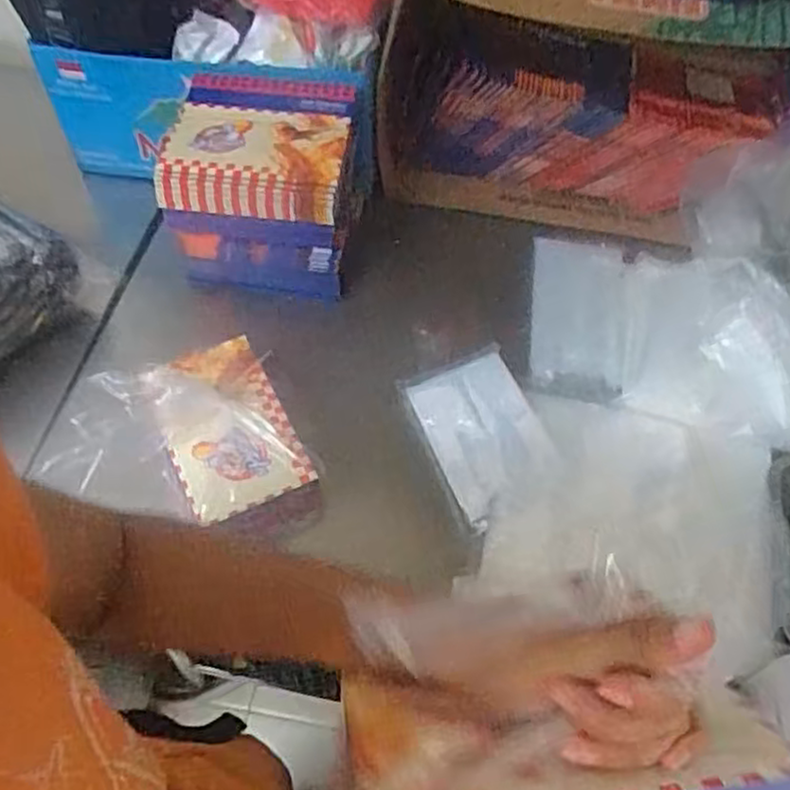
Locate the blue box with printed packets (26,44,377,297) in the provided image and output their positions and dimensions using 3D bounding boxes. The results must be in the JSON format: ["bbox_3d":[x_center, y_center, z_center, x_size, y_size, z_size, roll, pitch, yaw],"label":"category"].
[{"bbox_3d":[-0.219,-0.245,0.798,0.361,0.158,0.192,7,56,1],"label":"blue box with printed packets"}]

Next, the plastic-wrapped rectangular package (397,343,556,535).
[{"bbox_3d":[0.085,0.033,0.713,0.115,0.009,0.176,-18,60,-15],"label":"plastic-wrapped rectangular package"}]

